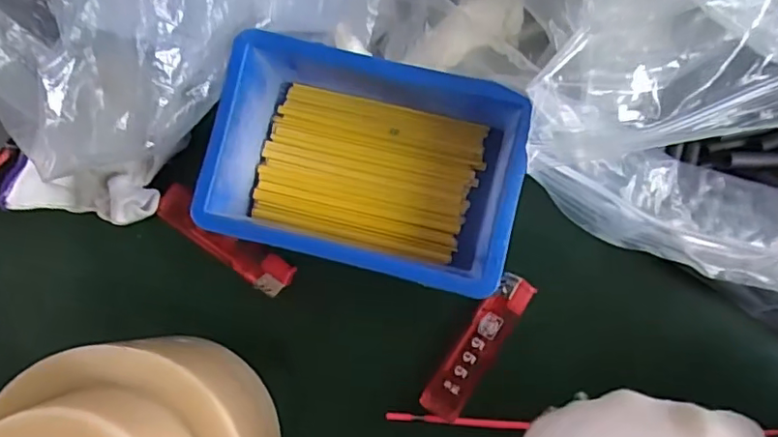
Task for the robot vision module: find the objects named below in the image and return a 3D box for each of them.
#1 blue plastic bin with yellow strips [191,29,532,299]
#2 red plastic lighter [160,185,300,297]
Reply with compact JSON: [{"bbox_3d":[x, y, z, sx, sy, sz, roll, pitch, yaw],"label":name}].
[{"bbox_3d":[-0.010,-0.027,0.284,0.142,0.050,0.097,13,89,6],"label":"blue plastic bin with yellow strips"},{"bbox_3d":[-0.090,0.012,0.309,0.084,0.010,0.019,34,91,6],"label":"red plastic lighter"}]

